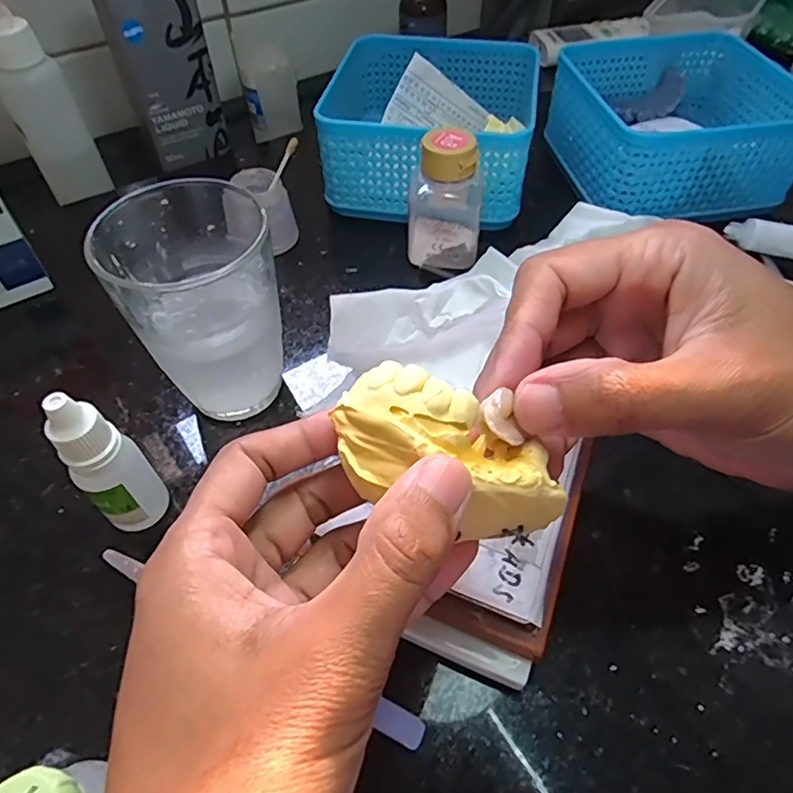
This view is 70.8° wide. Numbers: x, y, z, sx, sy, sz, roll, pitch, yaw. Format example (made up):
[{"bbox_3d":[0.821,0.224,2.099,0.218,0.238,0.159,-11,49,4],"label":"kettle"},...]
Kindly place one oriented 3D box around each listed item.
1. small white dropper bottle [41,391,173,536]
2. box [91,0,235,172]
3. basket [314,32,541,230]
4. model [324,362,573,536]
[{"bbox_3d":[-0.108,0.028,0.212,0.018,0.076,0.024,33,60,24],"label":"small white dropper bottle"},{"bbox_3d":[-0.161,-0.229,0.383,0.061,0.114,0.050,-22,55,-15],"label":"box"},{"bbox_3d":[0.024,-0.185,0.376,0.129,0.054,0.132,5,52,5],"label":"basket"},{"bbox_3d":[0.014,0.017,0.152,0.066,0.020,0.033,29,60,5],"label":"model"}]

